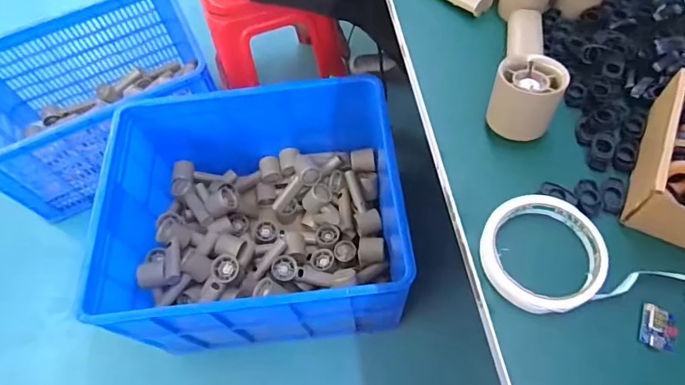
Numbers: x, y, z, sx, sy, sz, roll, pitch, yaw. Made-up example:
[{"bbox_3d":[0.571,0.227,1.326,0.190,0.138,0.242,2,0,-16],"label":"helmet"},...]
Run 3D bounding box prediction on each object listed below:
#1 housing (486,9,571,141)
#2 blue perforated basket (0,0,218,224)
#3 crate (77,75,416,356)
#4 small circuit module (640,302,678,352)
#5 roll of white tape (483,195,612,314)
[{"bbox_3d":[0.185,-0.130,0.425,0.059,0.055,0.156,16,64,12],"label":"housing"},{"bbox_3d":[-0.678,-0.261,1.231,0.596,0.264,0.422,-26,63,-10],"label":"blue perforated basket"},{"bbox_3d":[-0.198,0.054,1.026,0.553,0.330,0.522,-6,62,0],"label":"crate"},{"bbox_3d":[0.235,0.100,0.324,0.023,0.007,0.030,18,74,15],"label":"small circuit module"},{"bbox_3d":[0.158,0.047,0.350,0.090,0.018,0.092,-1,62,3],"label":"roll of white tape"}]

